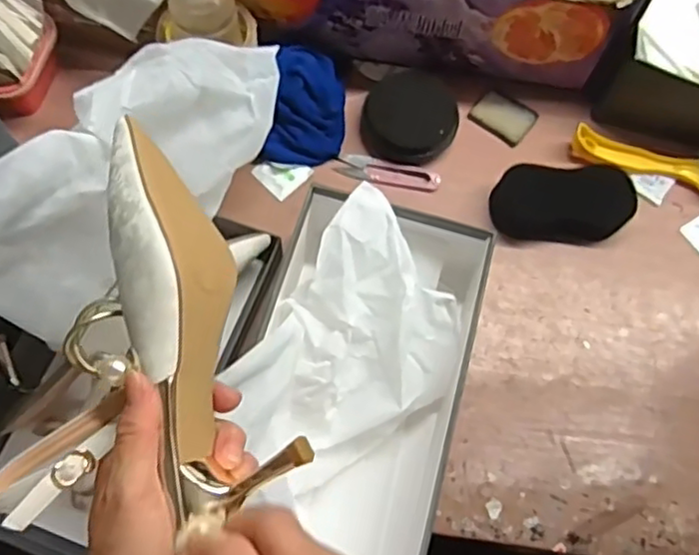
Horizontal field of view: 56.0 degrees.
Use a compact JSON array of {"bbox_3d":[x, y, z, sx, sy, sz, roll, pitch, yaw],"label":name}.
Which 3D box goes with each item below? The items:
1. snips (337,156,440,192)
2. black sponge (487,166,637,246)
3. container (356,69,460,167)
[{"bbox_3d":[0.038,-0.103,0.642,0.099,0.008,0.024,16,70,3],"label":"snips"},{"bbox_3d":[0.201,-0.070,0.620,0.125,0.038,0.064,6,69,0],"label":"black sponge"},{"bbox_3d":[0.061,-0.158,0.653,0.090,0.027,0.093,1,70,-2],"label":"container"}]

